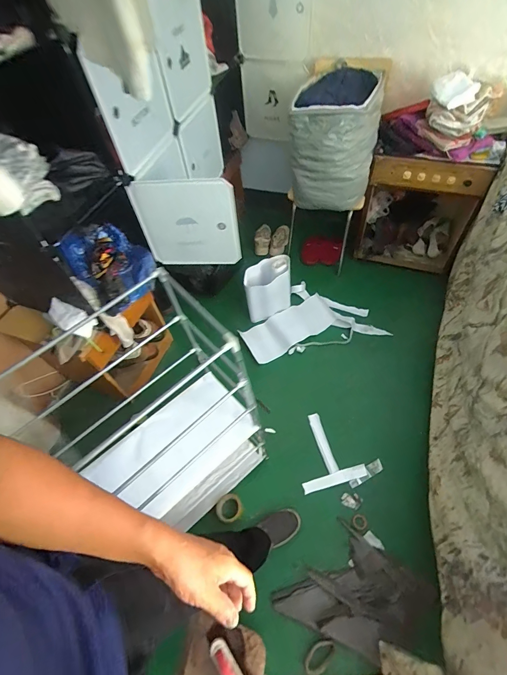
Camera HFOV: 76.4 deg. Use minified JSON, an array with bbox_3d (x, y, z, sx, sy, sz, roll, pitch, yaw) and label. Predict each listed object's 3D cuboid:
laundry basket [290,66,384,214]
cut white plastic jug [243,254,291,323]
[{"bbox_3d":[0.372,-0.910,1.533,0.370,0.466,0.468,8,57,12],"label":"laundry basket"},{"bbox_3d":[0.071,-0.251,1.656,0.253,0.287,0.120,-20,56,-7],"label":"cut white plastic jug"}]

